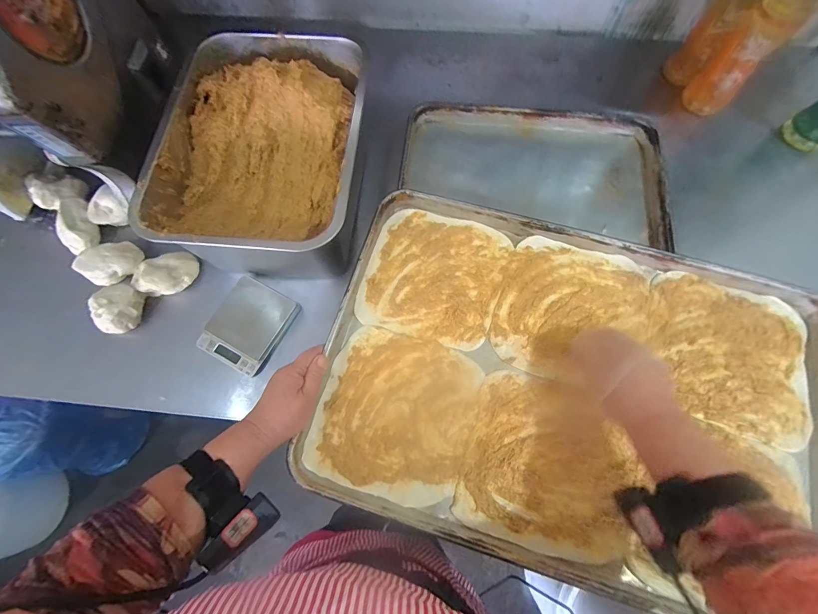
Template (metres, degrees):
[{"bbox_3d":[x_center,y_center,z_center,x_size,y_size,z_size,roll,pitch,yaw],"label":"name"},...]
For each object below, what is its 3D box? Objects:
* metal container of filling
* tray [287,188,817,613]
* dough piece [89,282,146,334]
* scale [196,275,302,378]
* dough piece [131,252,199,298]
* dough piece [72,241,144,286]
[{"bbox_3d":[-0.192,-0.216,0.515,0.254,0.143,0.341,5,72,3],"label":"metal container of filling"},{"bbox_3d":[0.198,0.092,0.420,0.589,0.025,0.397,16,73,6],"label":"tray"},{"bbox_3d":[-0.436,0.001,0.509,0.061,0.037,0.073,3,72,2],"label":"dough piece"},{"bbox_3d":[-0.239,0.026,0.510,0.104,0.022,0.122,25,74,9],"label":"scale"},{"bbox_3d":[-0.376,-0.053,0.530,0.080,0.038,0.062,-10,72,-2],"label":"dough piece"},{"bbox_3d":[-0.465,-0.069,0.533,0.085,0.039,0.064,-35,75,-10],"label":"dough piece"}]

